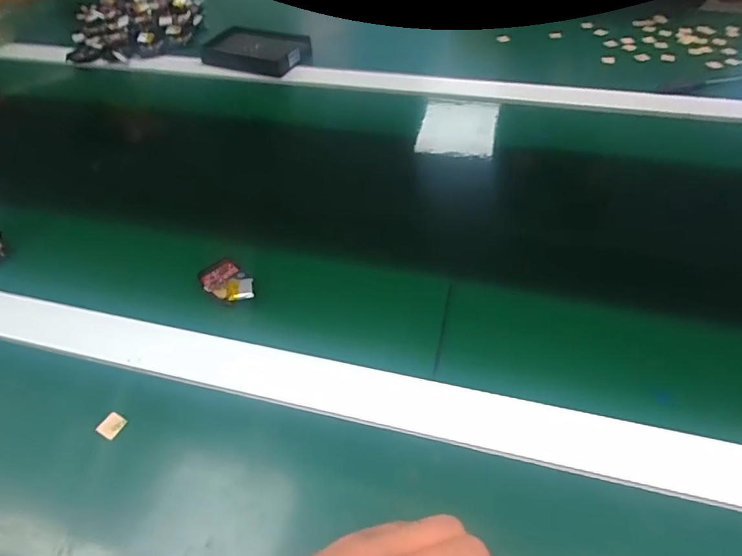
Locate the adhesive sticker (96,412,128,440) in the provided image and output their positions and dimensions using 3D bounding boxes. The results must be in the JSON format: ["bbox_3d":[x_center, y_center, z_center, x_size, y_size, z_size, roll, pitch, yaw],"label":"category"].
[{"bbox_3d":[-0.177,0.101,0.326,0.013,0.004,0.017,42,41,-14],"label":"adhesive sticker"}]

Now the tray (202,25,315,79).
[{"bbox_3d":[-0.162,-0.326,0.684,0.141,0.025,0.093,16,52,18],"label":"tray"}]

